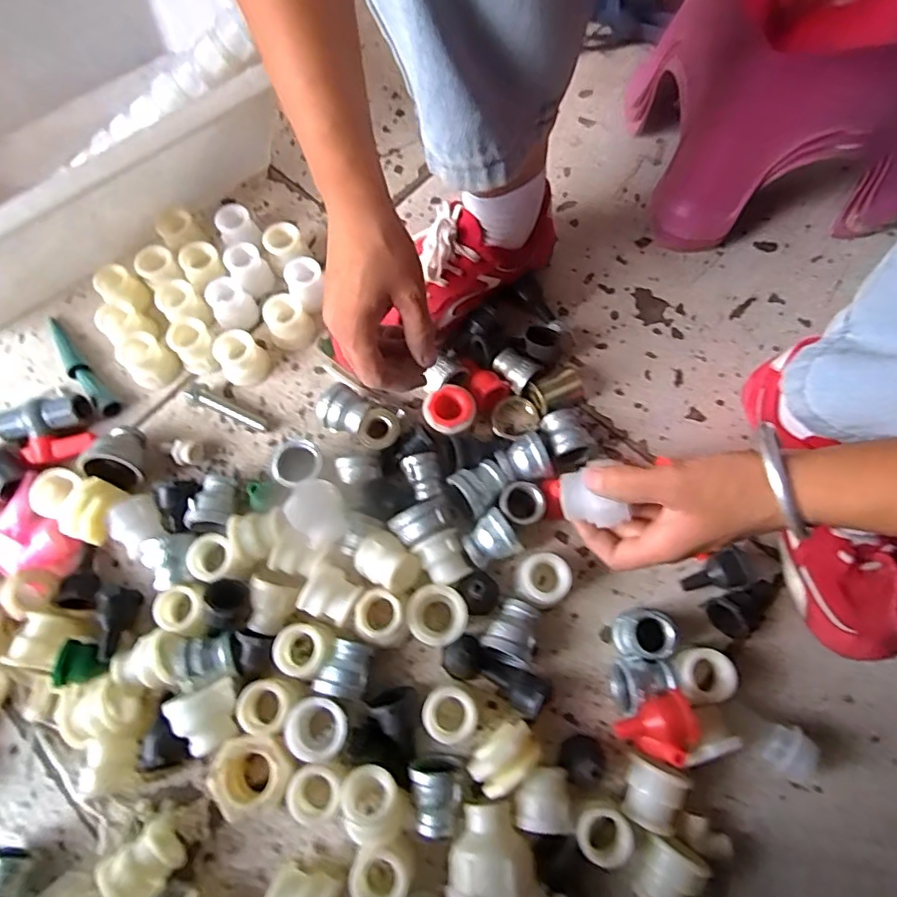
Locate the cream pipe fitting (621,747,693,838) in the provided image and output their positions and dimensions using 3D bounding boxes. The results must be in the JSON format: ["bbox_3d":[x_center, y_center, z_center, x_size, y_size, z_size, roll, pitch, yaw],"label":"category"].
[{"bbox_3d":[0.140,0.239,0.387,0.035,0.031,0.042,20,72,9],"label":"cream pipe fitting"}]

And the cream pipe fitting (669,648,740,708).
[{"bbox_3d":[0.184,0.169,0.414,0.043,0.039,0.039,1,70,2],"label":"cream pipe fitting"}]

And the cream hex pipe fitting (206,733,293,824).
[{"bbox_3d":[-0.139,0.232,0.404,0.057,0.033,0.050,-19,71,-5],"label":"cream hex pipe fitting"}]

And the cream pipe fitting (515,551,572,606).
[{"bbox_3d":[0.074,0.104,0.440,0.039,0.038,0.037,-1,70,2],"label":"cream pipe fitting"}]

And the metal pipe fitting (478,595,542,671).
[{"bbox_3d":[0.050,0.141,0.430,0.037,0.032,0.045,25,73,10],"label":"metal pipe fitting"}]

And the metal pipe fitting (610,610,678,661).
[{"bbox_3d":[0.146,0.141,0.421,0.036,0.041,0.033,2,71,3],"label":"metal pipe fitting"}]

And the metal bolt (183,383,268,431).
[{"bbox_3d":[-0.205,-0.039,0.506,0.088,0.016,0.017,22,73,9],"label":"metal bolt"}]

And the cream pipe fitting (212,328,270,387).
[{"bbox_3d":[-0.191,-0.082,0.514,0.039,0.037,0.040,-1,70,2],"label":"cream pipe fitting"}]

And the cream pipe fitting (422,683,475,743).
[{"bbox_3d":[0.001,0.193,0.411,0.037,0.035,0.037,20,72,9],"label":"cream pipe fitting"}]

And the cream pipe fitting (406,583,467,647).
[{"bbox_3d":[-0.008,0.130,0.436,0.045,0.037,0.043,-1,70,2],"label":"cream pipe fitting"}]

